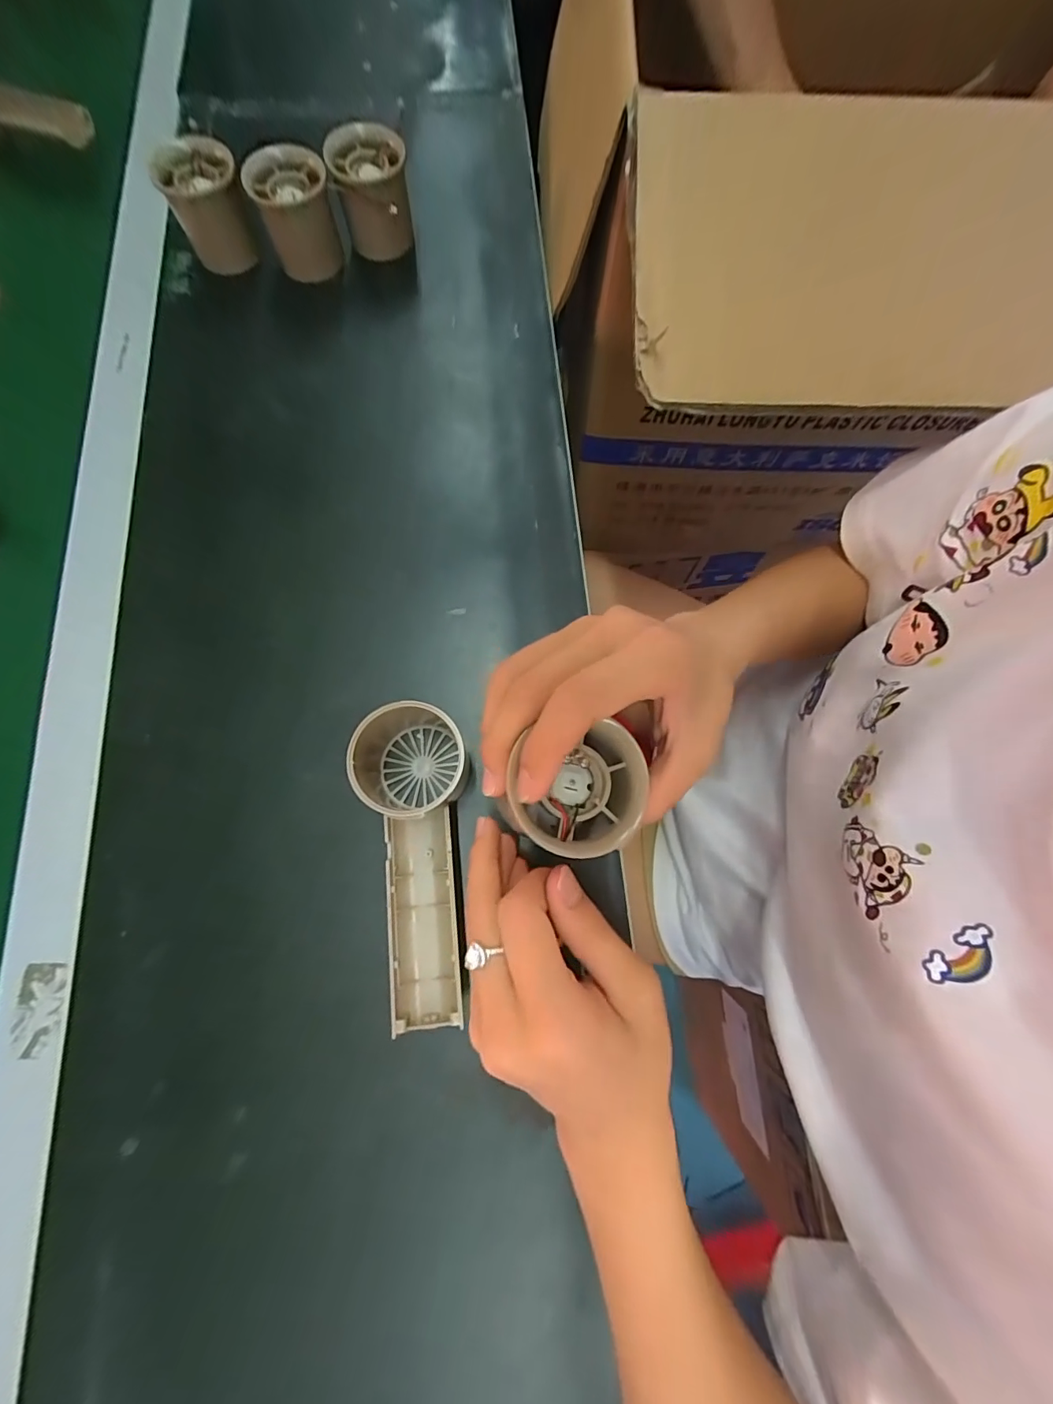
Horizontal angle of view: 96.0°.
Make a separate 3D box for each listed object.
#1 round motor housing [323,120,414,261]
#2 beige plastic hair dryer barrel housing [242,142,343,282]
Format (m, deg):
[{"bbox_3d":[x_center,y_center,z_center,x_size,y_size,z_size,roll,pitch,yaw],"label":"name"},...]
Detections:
[{"bbox_3d":[-0.115,-0.381,0.357,0.054,0.054,0.052,0,76,-1],"label":"round motor housing"},{"bbox_3d":[-0.171,-0.362,0.354,0.056,0.053,0.053,-19,77,-6],"label":"beige plastic hair dryer barrel housing"}]

